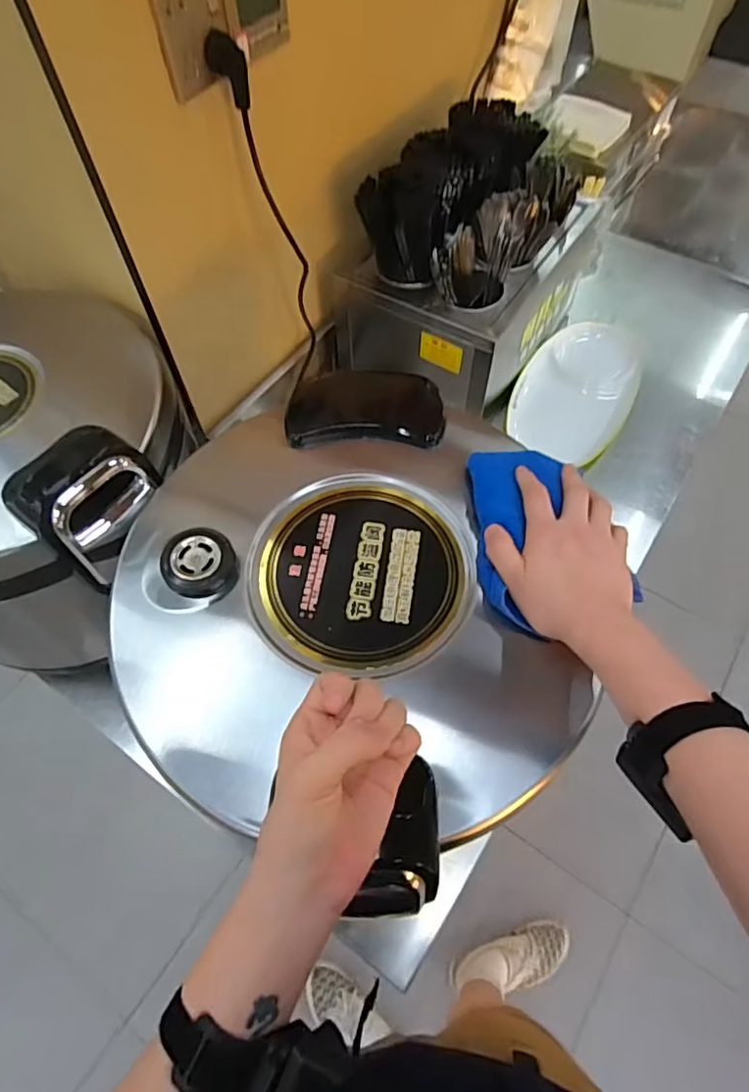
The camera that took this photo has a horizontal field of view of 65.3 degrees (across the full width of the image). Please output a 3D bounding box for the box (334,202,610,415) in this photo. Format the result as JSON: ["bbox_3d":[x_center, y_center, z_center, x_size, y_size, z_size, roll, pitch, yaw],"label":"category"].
[{"bbox_3d":[0.147,-0.444,1.003,0.299,0.180,0.364,30,66,16],"label":"box"}]

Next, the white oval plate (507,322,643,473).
[{"bbox_3d":[0.355,-0.275,1.036,0.194,0.068,0.278,25,64,14],"label":"white oval plate"}]

